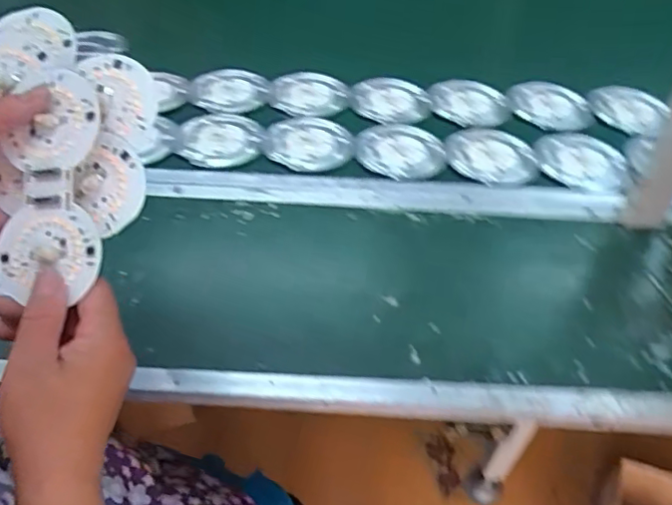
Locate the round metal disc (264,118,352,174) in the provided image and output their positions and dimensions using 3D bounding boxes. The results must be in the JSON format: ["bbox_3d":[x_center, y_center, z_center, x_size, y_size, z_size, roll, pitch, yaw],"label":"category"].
[{"bbox_3d":[-0.033,-0.133,0.707,0.106,0.016,0.106,0,46,0],"label":"round metal disc"}]

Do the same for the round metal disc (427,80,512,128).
[{"bbox_3d":[0.181,-0.203,0.774,0.108,0.012,0.108,0,46,0],"label":"round metal disc"}]

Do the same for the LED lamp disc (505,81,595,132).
[{"bbox_3d":[0.291,-0.198,0.766,0.109,0.015,0.103,0,46,0],"label":"LED lamp disc"}]

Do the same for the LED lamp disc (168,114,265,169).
[{"bbox_3d":[-0.145,-0.139,0.700,0.112,0.010,0.099,21,50,19],"label":"LED lamp disc"}]

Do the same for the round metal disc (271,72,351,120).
[{"bbox_3d":[-0.036,-0.215,0.775,0.105,0.013,0.105,0,46,0],"label":"round metal disc"}]

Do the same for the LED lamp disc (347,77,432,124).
[{"bbox_3d":[0.073,-0.204,0.766,0.106,0.012,0.094,1,46,1],"label":"LED lamp disc"}]

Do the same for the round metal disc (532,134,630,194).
[{"bbox_3d":[0.301,-0.111,0.688,0.100,0.012,0.109,-28,52,-25],"label":"round metal disc"}]

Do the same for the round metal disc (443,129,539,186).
[{"bbox_3d":[0.189,-0.117,0.692,0.109,0.008,0.104,7,46,7],"label":"round metal disc"}]

